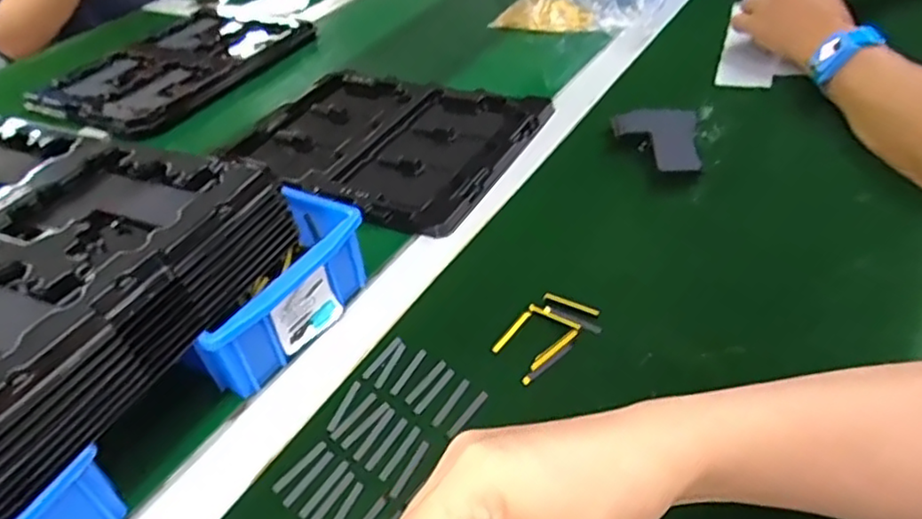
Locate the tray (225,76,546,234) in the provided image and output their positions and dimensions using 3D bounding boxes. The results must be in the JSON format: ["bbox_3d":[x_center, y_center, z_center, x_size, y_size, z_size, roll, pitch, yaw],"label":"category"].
[{"bbox_3d":[-0.082,-0.120,0.622,0.285,0.014,0.218,16,46,25],"label":"tray"}]

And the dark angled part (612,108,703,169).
[{"bbox_3d":[0.171,-0.105,0.566,0.072,0.019,0.113,6,41,14],"label":"dark angled part"}]

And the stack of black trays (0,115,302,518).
[{"bbox_3d":[-0.282,-0.001,0.382,0.286,0.053,0.212,14,45,23],"label":"stack of black trays"}]

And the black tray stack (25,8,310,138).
[{"bbox_3d":[-0.357,-0.244,0.803,0.238,0.022,0.324,11,44,21],"label":"black tray stack"}]

